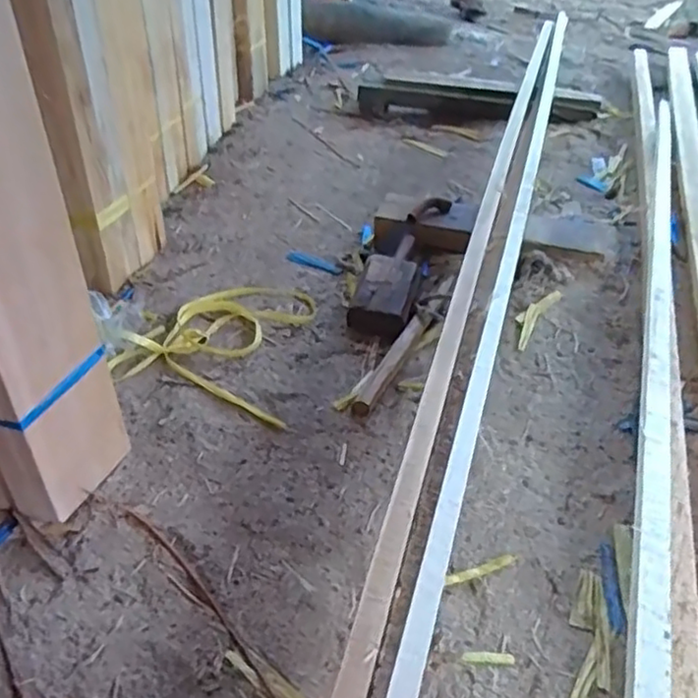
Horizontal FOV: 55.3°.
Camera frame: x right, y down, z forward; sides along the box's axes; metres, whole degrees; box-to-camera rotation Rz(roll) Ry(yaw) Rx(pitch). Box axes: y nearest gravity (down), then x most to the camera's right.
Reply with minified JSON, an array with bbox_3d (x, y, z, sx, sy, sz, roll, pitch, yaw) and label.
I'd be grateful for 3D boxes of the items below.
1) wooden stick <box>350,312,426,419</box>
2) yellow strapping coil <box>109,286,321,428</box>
[{"bbox_3d":[0.083,0.027,1.312,0.041,0.033,0.309,20,41,18],"label":"wooden stick"},{"bbox_3d":[-0.249,-0.043,1.364,0.363,0.071,0.406,13,39,10],"label":"yellow strapping coil"}]

